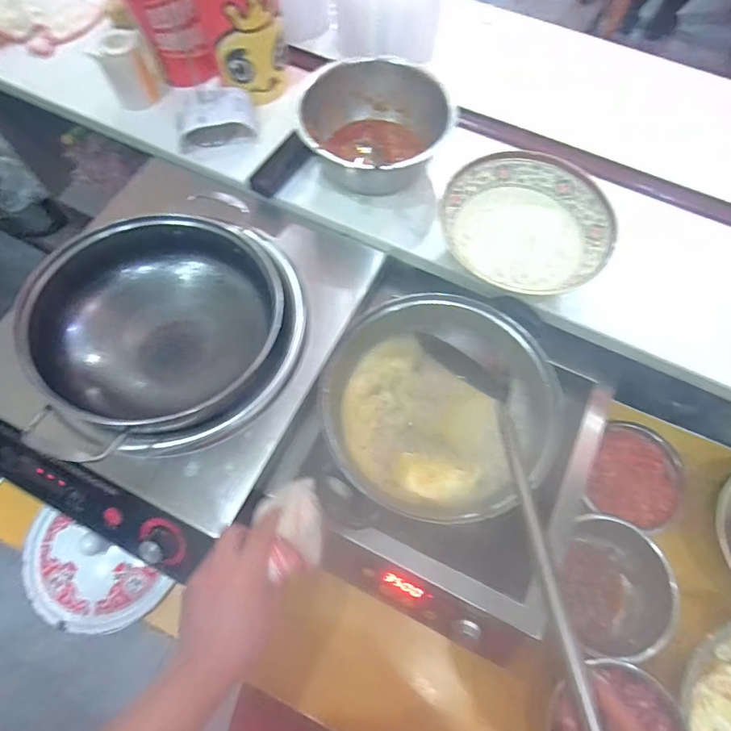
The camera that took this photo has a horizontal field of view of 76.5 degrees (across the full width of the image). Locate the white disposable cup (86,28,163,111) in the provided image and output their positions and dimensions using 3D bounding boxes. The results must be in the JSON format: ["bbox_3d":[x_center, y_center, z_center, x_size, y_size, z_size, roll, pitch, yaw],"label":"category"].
[{"bbox_3d":[-0.357,-0.446,0.704,0.074,0.085,0.062,-34,72,-14],"label":"white disposable cup"}]

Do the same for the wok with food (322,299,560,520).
[{"bbox_3d":[0.089,0.043,0.566,0.263,0.074,0.261,0,67,-1],"label":"wok with food"}]

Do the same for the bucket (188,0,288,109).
[{"bbox_3d":[-0.178,-0.487,0.672,0.115,0.154,0.102,-19,69,-9],"label":"bucket"}]

